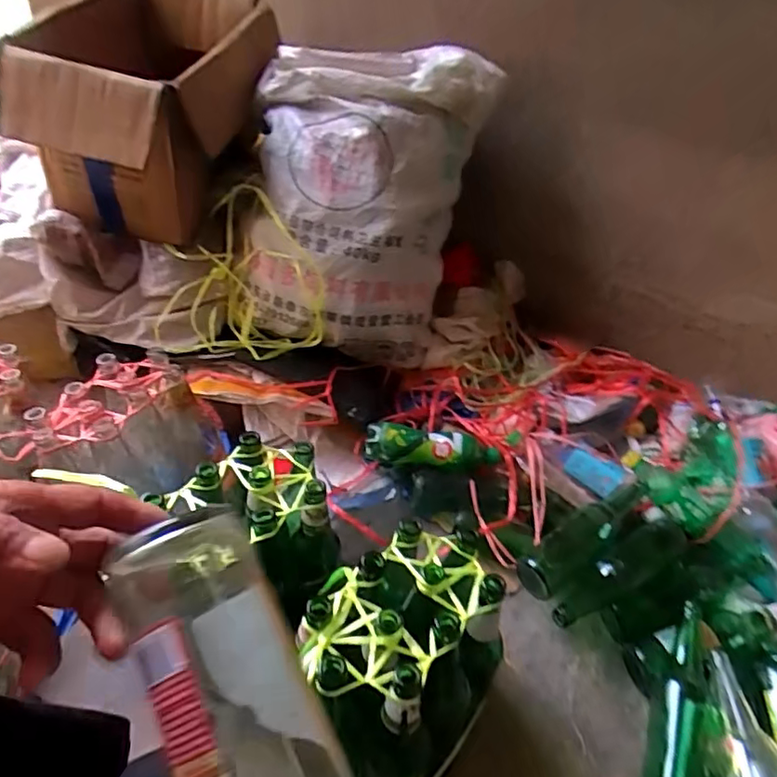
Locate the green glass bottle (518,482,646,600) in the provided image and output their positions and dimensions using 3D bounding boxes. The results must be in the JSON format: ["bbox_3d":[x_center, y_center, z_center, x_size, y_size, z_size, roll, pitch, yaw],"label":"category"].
[{"bbox_3d":[0.297,0.220,0.871,0.263,0.067,0.066,-27,51,-34],"label":"green glass bottle"}]

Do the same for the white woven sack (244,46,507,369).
[{"bbox_3d":[-0.047,-0.319,1.031,0.393,0.437,0.310,8,40,0],"label":"white woven sack"}]

